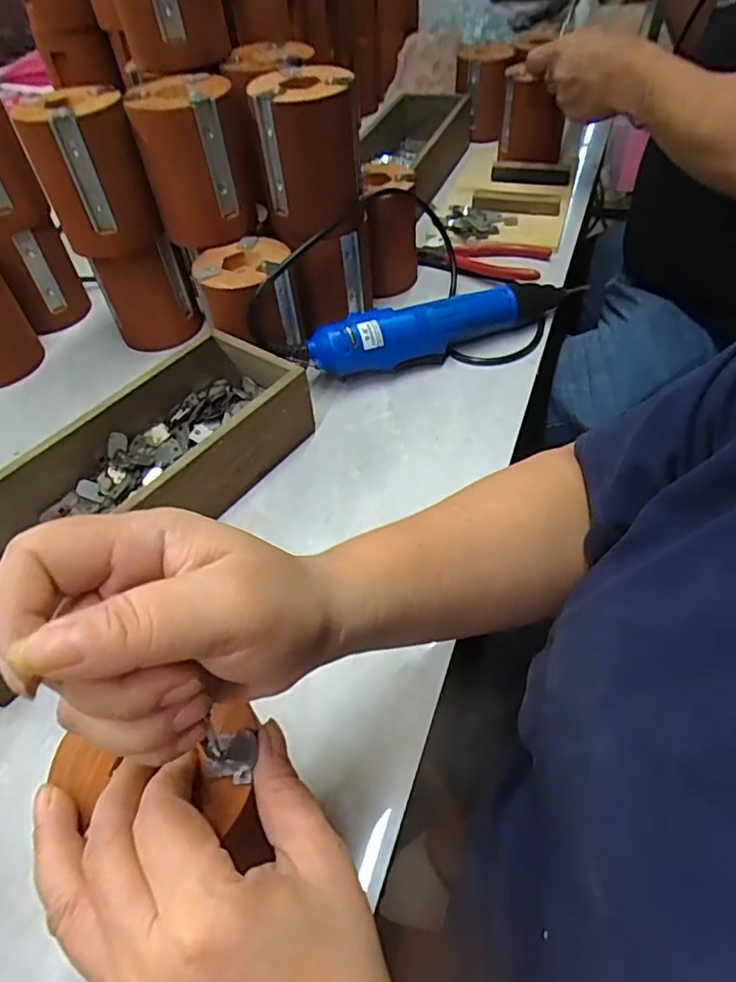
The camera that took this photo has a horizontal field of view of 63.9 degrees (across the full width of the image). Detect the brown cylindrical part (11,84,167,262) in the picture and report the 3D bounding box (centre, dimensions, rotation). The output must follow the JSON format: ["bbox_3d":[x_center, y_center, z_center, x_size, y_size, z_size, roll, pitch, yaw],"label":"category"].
[{"bbox_3d":[-0.219,-0.250,0.468,0.075,0.102,0.067,-29,54,-20],"label":"brown cylindrical part"}]

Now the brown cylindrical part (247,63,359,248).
[{"bbox_3d":[-0.047,-0.261,0.464,0.074,0.105,0.063,-9,50,-5],"label":"brown cylindrical part"}]

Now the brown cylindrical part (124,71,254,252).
[{"bbox_3d":[-0.135,-0.258,0.467,0.078,0.101,0.061,-17,51,-11],"label":"brown cylindrical part"}]

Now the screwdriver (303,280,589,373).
[{"bbox_3d":[0.073,-0.148,0.517,0.254,0.052,0.033,-21,52,-11],"label":"screwdriver"}]

